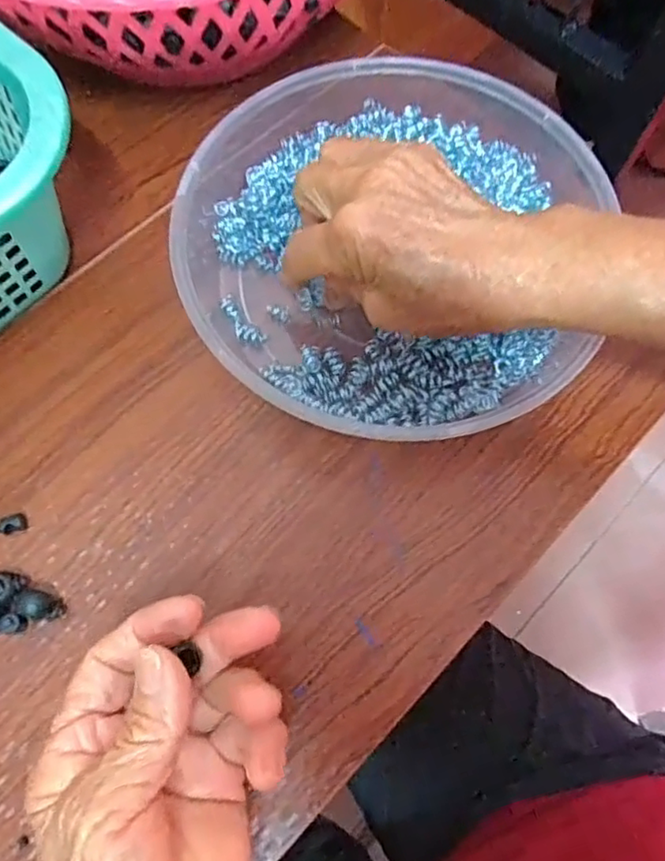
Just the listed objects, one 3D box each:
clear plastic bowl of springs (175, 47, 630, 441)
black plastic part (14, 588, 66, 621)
[{"bbox_3d":[0.032,-0.099,0.336,0.219,0.045,0.223,1,72,-2],"label":"clear plastic bowl of springs"},{"bbox_3d":[-0.133,0.080,0.285,0.020,0.015,0.013,2,70,-1],"label":"black plastic part"}]

